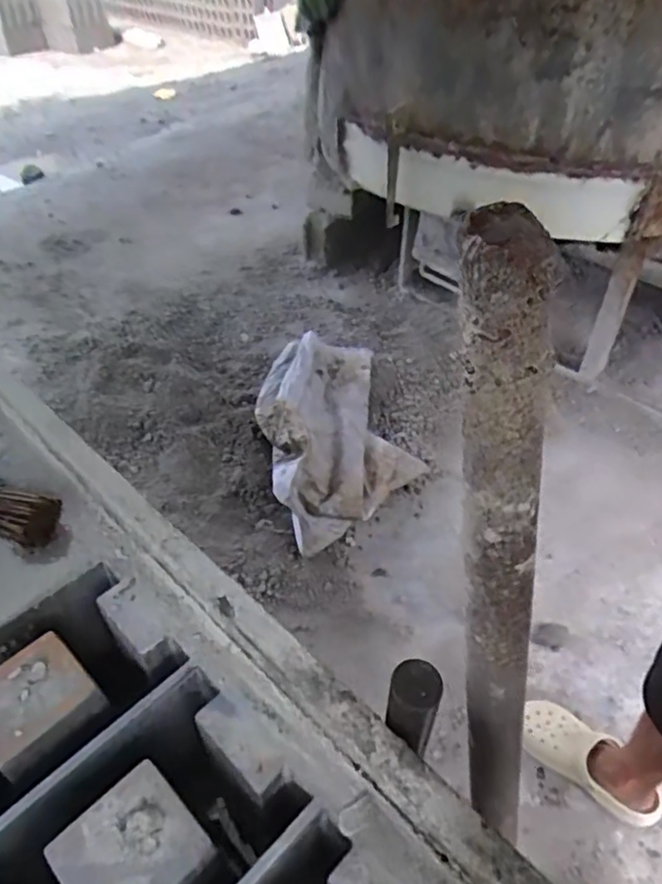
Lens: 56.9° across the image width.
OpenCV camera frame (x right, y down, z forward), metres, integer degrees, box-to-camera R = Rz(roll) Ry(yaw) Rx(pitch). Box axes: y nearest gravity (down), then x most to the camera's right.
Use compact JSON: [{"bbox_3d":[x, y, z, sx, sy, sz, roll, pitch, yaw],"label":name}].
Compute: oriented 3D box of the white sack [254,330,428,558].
[{"bbox_3d":[0.014,-0.044,1.629,0.386,0.170,0.653,-10,45,-9],"label":"white sack"}]

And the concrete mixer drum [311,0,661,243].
[{"bbox_3d":[0.487,-0.938,1.552,0.905,0.476,0.942,-17,47,-16],"label":"concrete mixer drum"}]

